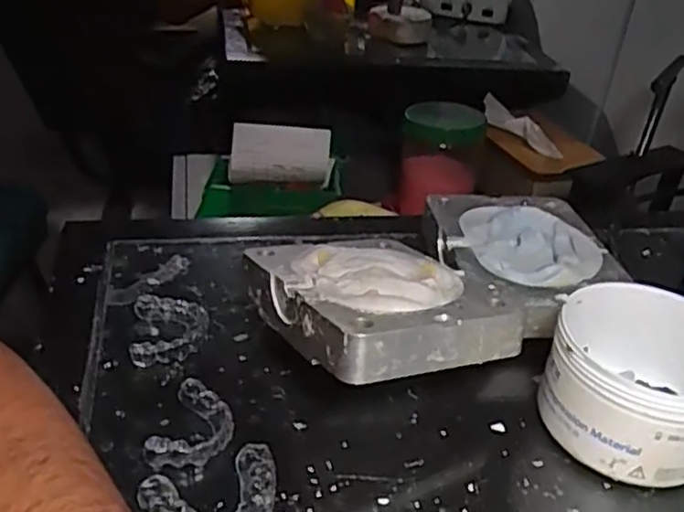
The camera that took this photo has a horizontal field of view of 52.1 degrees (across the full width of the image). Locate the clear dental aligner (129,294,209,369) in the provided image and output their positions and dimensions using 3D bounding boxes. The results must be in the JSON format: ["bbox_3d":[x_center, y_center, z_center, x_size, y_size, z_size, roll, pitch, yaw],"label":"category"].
[{"bbox_3d":[-0.100,0.041,0.409,0.042,0.012,0.052,-1,32,-11],"label":"clear dental aligner"}]

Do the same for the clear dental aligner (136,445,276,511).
[{"bbox_3d":[-0.055,0.108,0.307,0.059,0.008,0.045,-12,35,-26],"label":"clear dental aligner"}]

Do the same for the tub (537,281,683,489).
[{"bbox_3d":[0.151,0.065,0.360,0.087,0.067,0.085,4,31,-3],"label":"tub"}]

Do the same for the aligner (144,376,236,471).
[{"bbox_3d":[-0.071,0.084,0.341,0.033,0.010,0.051,11,32,9],"label":"aligner"}]

